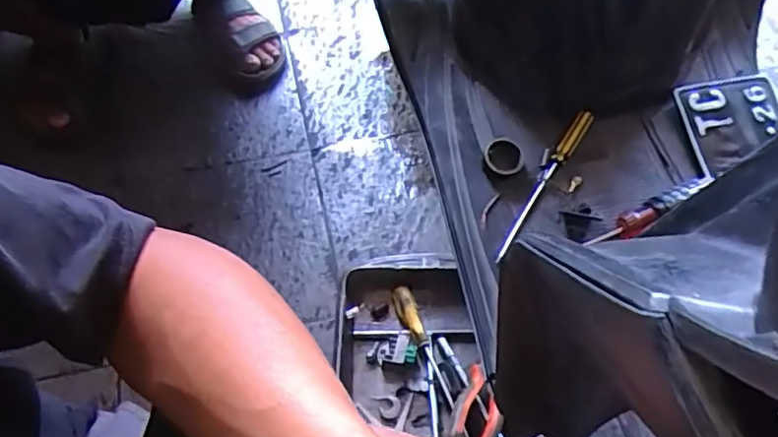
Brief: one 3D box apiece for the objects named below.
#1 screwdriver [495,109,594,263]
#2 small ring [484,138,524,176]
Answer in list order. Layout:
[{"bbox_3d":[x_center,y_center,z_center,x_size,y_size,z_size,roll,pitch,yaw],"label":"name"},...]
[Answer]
[{"bbox_3d":[0.151,-0.035,0.594,0.017,0.013,0.179,30,78,19],"label":"screwdriver"},{"bbox_3d":[0.110,-0.060,0.588,0.035,0.010,0.036,0,90,17],"label":"small ring"}]

